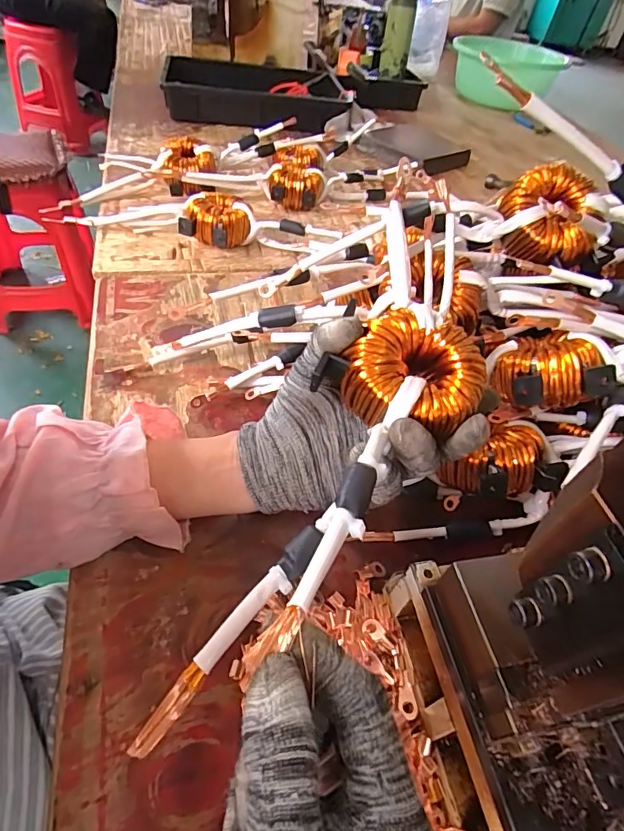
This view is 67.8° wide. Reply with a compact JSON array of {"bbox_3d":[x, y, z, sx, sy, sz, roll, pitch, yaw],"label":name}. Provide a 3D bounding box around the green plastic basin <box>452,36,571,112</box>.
[{"bbox_3d":[0.523,-0.927,1.247,0.231,0.124,0.210,-28,56,-22],"label":"green plastic basin"}]

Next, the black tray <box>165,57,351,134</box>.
[{"bbox_3d":[-0.117,-0.674,0.967,0.372,0.050,0.286,4,48,-7],"label":"black tray"}]

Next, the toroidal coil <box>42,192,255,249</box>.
[{"bbox_3d":[-0.188,-0.256,0.594,0.231,0.044,0.072,11,47,0],"label":"toroidal coil"}]

